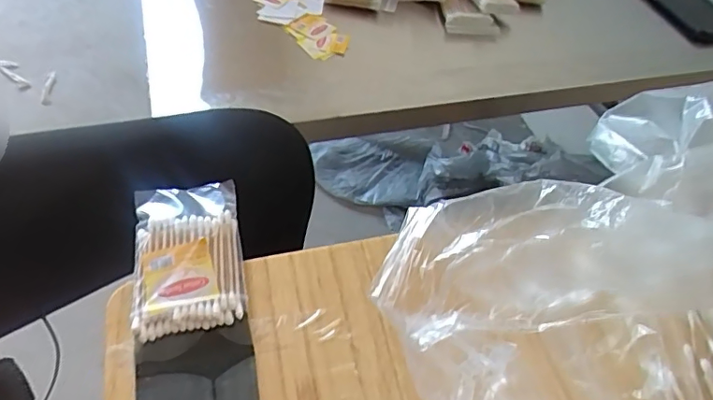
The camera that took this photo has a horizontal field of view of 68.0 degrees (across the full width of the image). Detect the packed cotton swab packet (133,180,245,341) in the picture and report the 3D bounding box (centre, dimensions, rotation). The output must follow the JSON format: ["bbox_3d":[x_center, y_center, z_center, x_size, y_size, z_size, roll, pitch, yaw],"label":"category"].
[{"bbox_3d":[-0.105,0.033,0.330,0.063,0.013,0.105,-7,50,-12],"label":"packed cotton swab packet"}]

